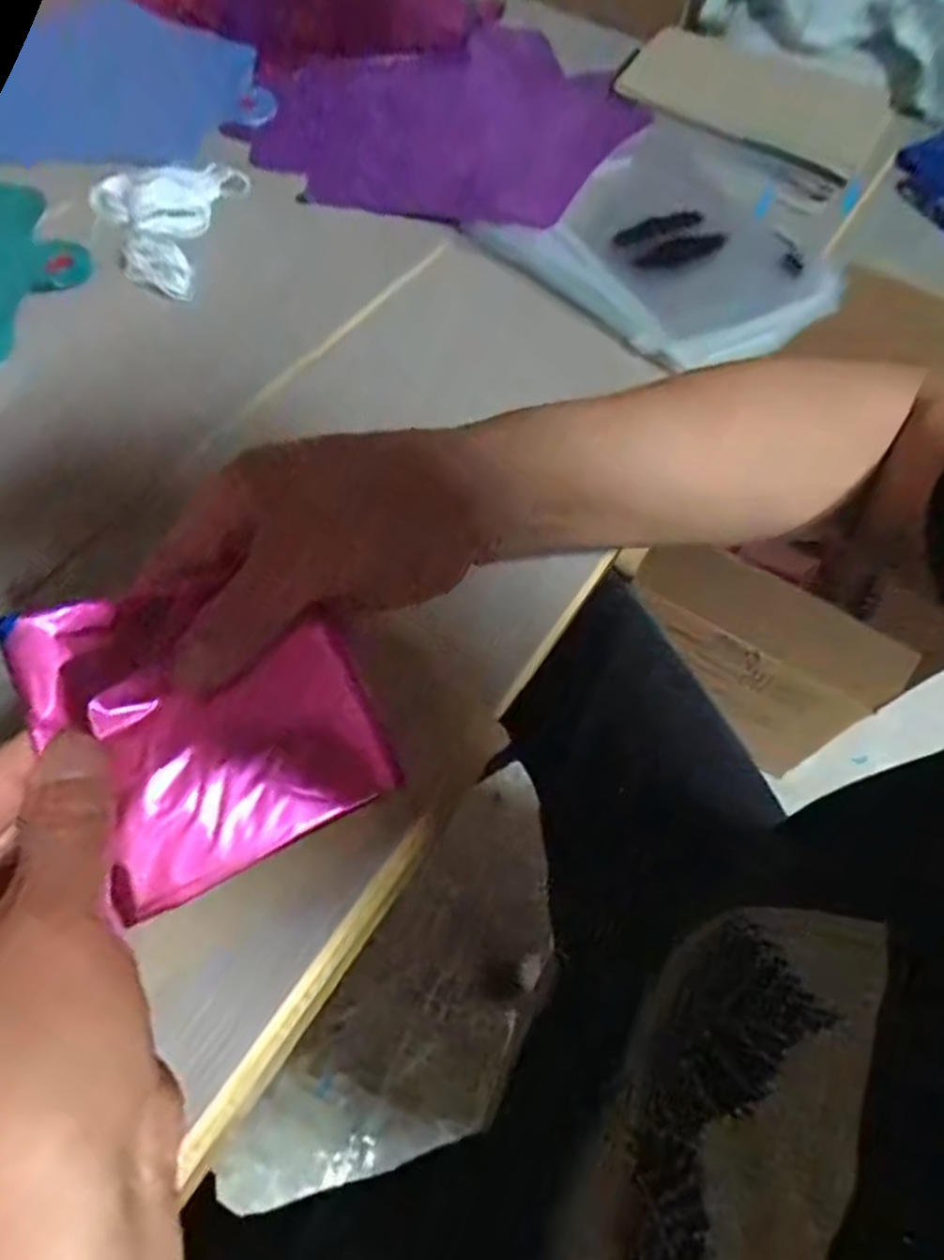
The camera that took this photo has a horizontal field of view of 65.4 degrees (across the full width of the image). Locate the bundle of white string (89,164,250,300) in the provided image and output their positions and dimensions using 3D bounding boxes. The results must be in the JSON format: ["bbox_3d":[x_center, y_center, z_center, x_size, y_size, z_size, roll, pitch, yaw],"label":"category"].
[{"bbox_3d":[-0.175,-0.248,0.444,0.090,0.021,0.110,-19,64,-14],"label":"bundle of white string"}]

